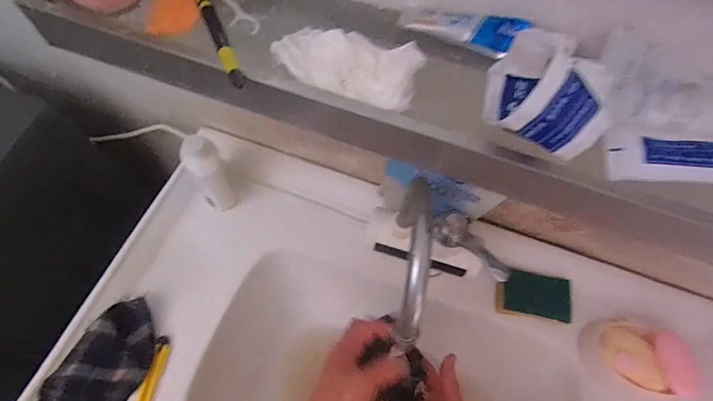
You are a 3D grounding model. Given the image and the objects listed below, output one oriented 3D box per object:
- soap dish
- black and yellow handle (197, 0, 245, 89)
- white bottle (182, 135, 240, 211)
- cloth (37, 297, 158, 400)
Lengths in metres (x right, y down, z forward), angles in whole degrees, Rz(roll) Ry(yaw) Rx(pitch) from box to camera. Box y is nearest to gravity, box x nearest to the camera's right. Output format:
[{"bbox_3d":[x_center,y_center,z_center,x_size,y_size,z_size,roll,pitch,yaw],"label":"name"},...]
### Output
[{"bbox_3d":[0.370,0.203,0.508,0.126,0.033,0.083,15,63,5],"label":"soap dish"},{"bbox_3d":[-0.104,-0.123,0.293,0.010,0.009,0.108,-22,66,-13],"label":"black and yellow handle"},{"bbox_3d":[-0.201,-0.034,0.541,0.045,0.137,0.042,1,63,-2],"label":"white bottle"},{"bbox_3d":[-0.320,0.222,0.468,0.095,0.044,0.203,19,64,7],"label":"cloth"}]

